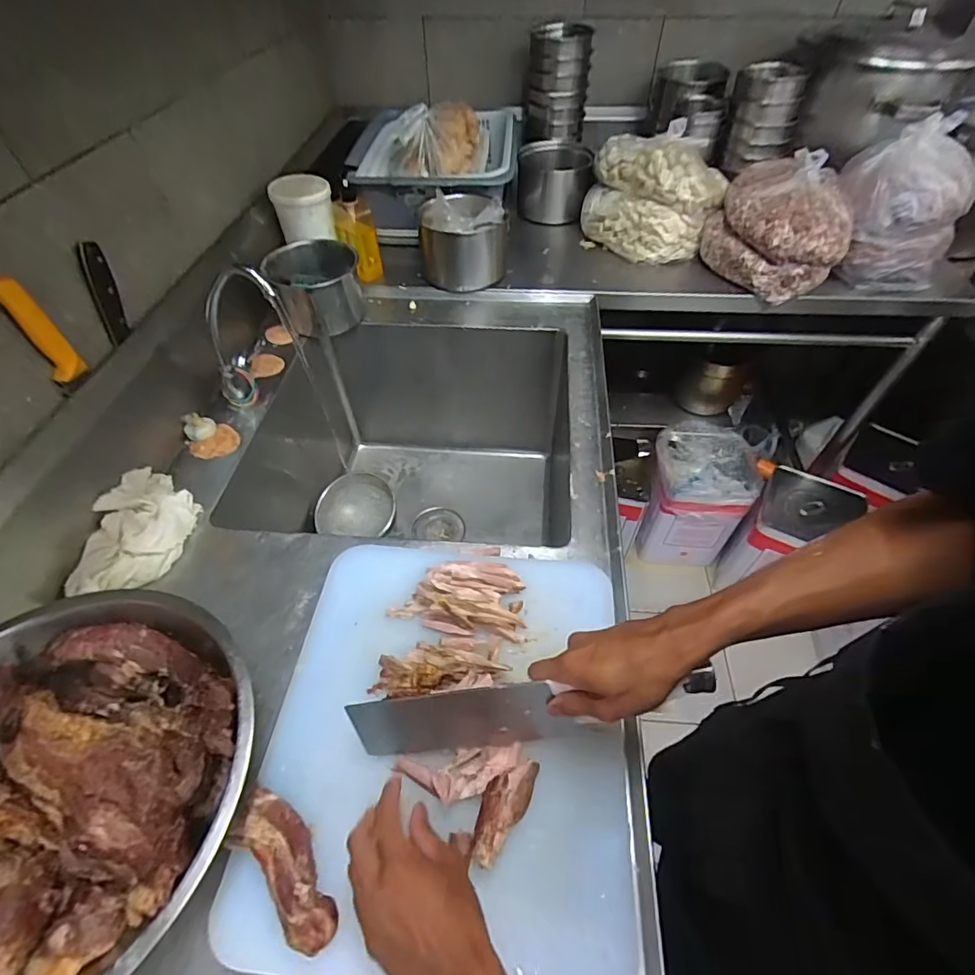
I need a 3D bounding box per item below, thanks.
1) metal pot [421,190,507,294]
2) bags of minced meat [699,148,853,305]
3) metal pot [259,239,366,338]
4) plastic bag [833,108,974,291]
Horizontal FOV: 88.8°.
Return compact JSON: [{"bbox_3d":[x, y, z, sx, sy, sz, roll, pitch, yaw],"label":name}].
[{"bbox_3d":[-0.051,-0.521,1.069,0.179,0.152,0.167,-4,50,-3],"label":"metal pot"},{"bbox_3d":[0.603,-0.542,1.024,0.258,0.181,0.236,36,59,26],"label":"bags of minced meat"},{"bbox_3d":[-0.336,-0.395,0.986,0.169,0.127,0.143,-16,52,-13],"label":"metal pot"},{"bbox_3d":[0.818,-0.567,0.987,0.192,0.245,0.209,-1,50,0],"label":"plastic bag"}]

